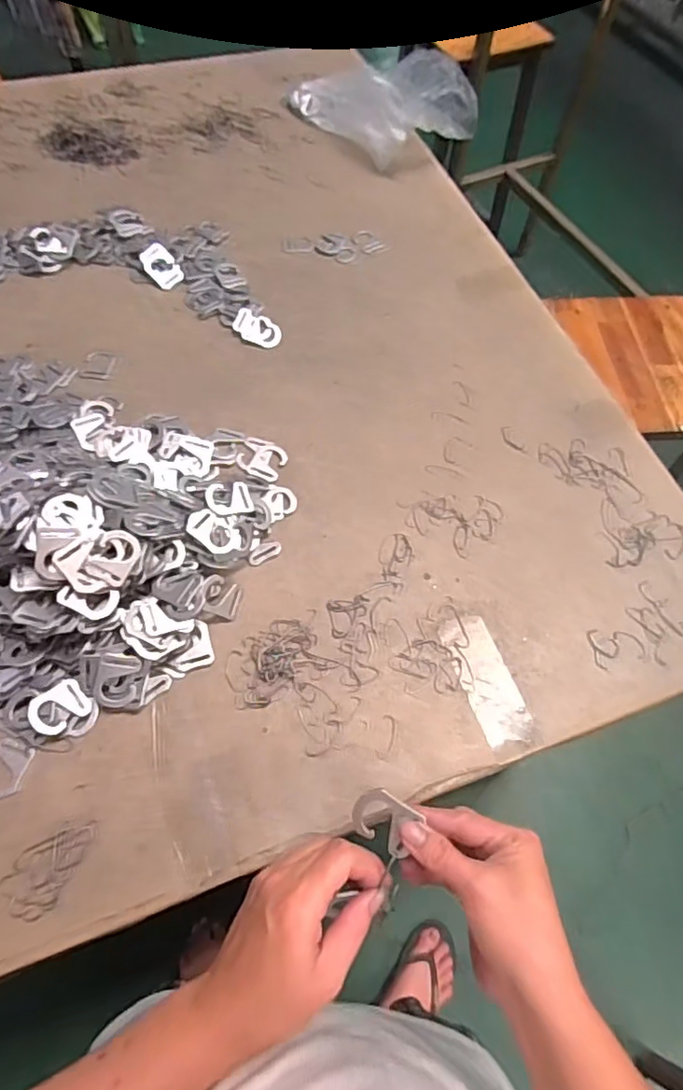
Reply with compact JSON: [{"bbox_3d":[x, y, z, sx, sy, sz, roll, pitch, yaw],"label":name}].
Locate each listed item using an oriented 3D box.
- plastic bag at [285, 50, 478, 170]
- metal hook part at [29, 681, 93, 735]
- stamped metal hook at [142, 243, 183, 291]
[{"bbox_3d":[0.056,-0.675,0.908,0.312,0.090,0.160,23,61,24],"label":"plastic bag"},{"bbox_3d":[-0.237,0.136,0.492,0.035,0.004,0.045,50,52,4],"label":"metal hook part"},{"bbox_3d":[-0.232,-0.360,0.757,0.040,0.007,0.059,-41,93,-17],"label":"stamped metal hook"}]

